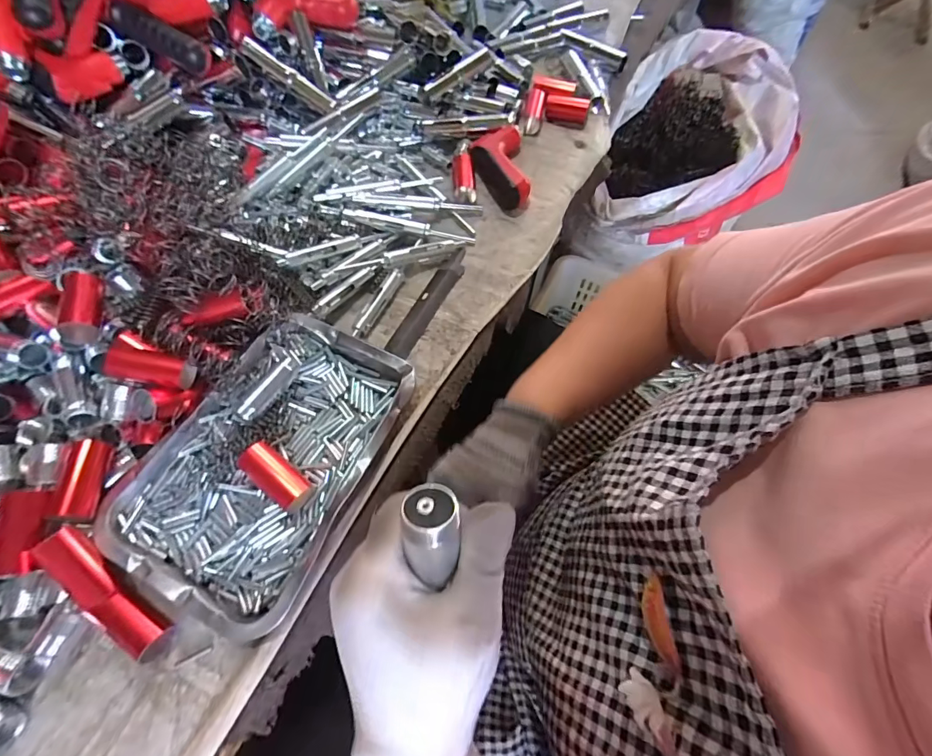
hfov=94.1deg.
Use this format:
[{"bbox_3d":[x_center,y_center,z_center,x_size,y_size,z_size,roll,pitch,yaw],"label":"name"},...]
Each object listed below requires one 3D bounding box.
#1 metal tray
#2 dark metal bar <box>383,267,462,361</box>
[{"bbox_3d":[-0.175,0.067,0.391,0.179,0.034,0.260,24,65,11],"label":"metal tray"},{"bbox_3d":[-0.045,-0.079,0.489,0.028,0.007,0.135,24,65,11],"label":"dark metal bar"}]

